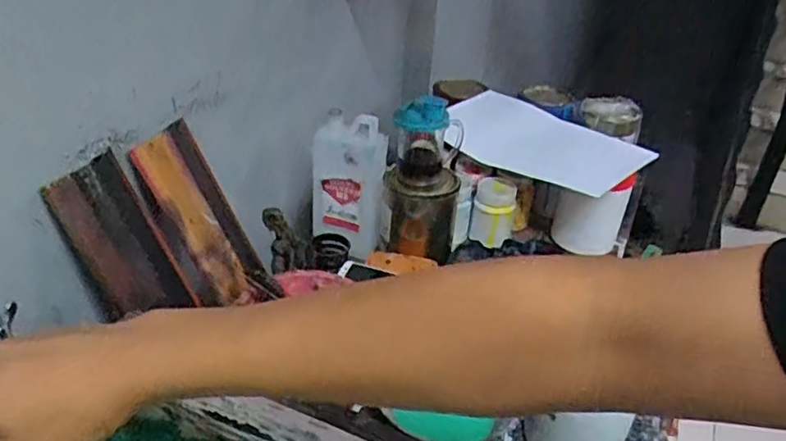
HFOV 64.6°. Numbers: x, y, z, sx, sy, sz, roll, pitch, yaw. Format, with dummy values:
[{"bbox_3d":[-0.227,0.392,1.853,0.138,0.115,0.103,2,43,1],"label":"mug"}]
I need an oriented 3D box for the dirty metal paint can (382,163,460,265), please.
[{"bbox_3d":[0.039,-0.014,0.904,0.102,0.130,0.083,5,33,2],"label":"dirty metal paint can"}]

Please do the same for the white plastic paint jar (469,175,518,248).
[{"bbox_3d":[0.156,-0.007,0.968,0.064,0.099,0.055,11,34,10],"label":"white plastic paint jar"}]

